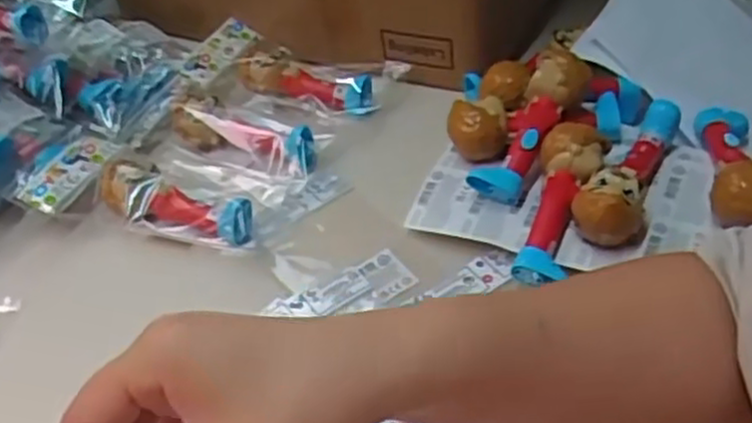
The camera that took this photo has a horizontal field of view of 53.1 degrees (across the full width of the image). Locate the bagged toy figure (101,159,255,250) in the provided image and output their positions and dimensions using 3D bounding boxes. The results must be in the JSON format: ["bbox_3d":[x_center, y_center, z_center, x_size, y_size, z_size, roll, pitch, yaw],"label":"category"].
[{"bbox_3d":[-0.149,-0.006,0.570,0.130,0.033,0.055,11,48,20],"label":"bagged toy figure"}]

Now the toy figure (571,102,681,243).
[{"bbox_3d":[0.174,-0.026,0.519,0.042,0.053,0.126,18,50,26],"label":"toy figure"}]

